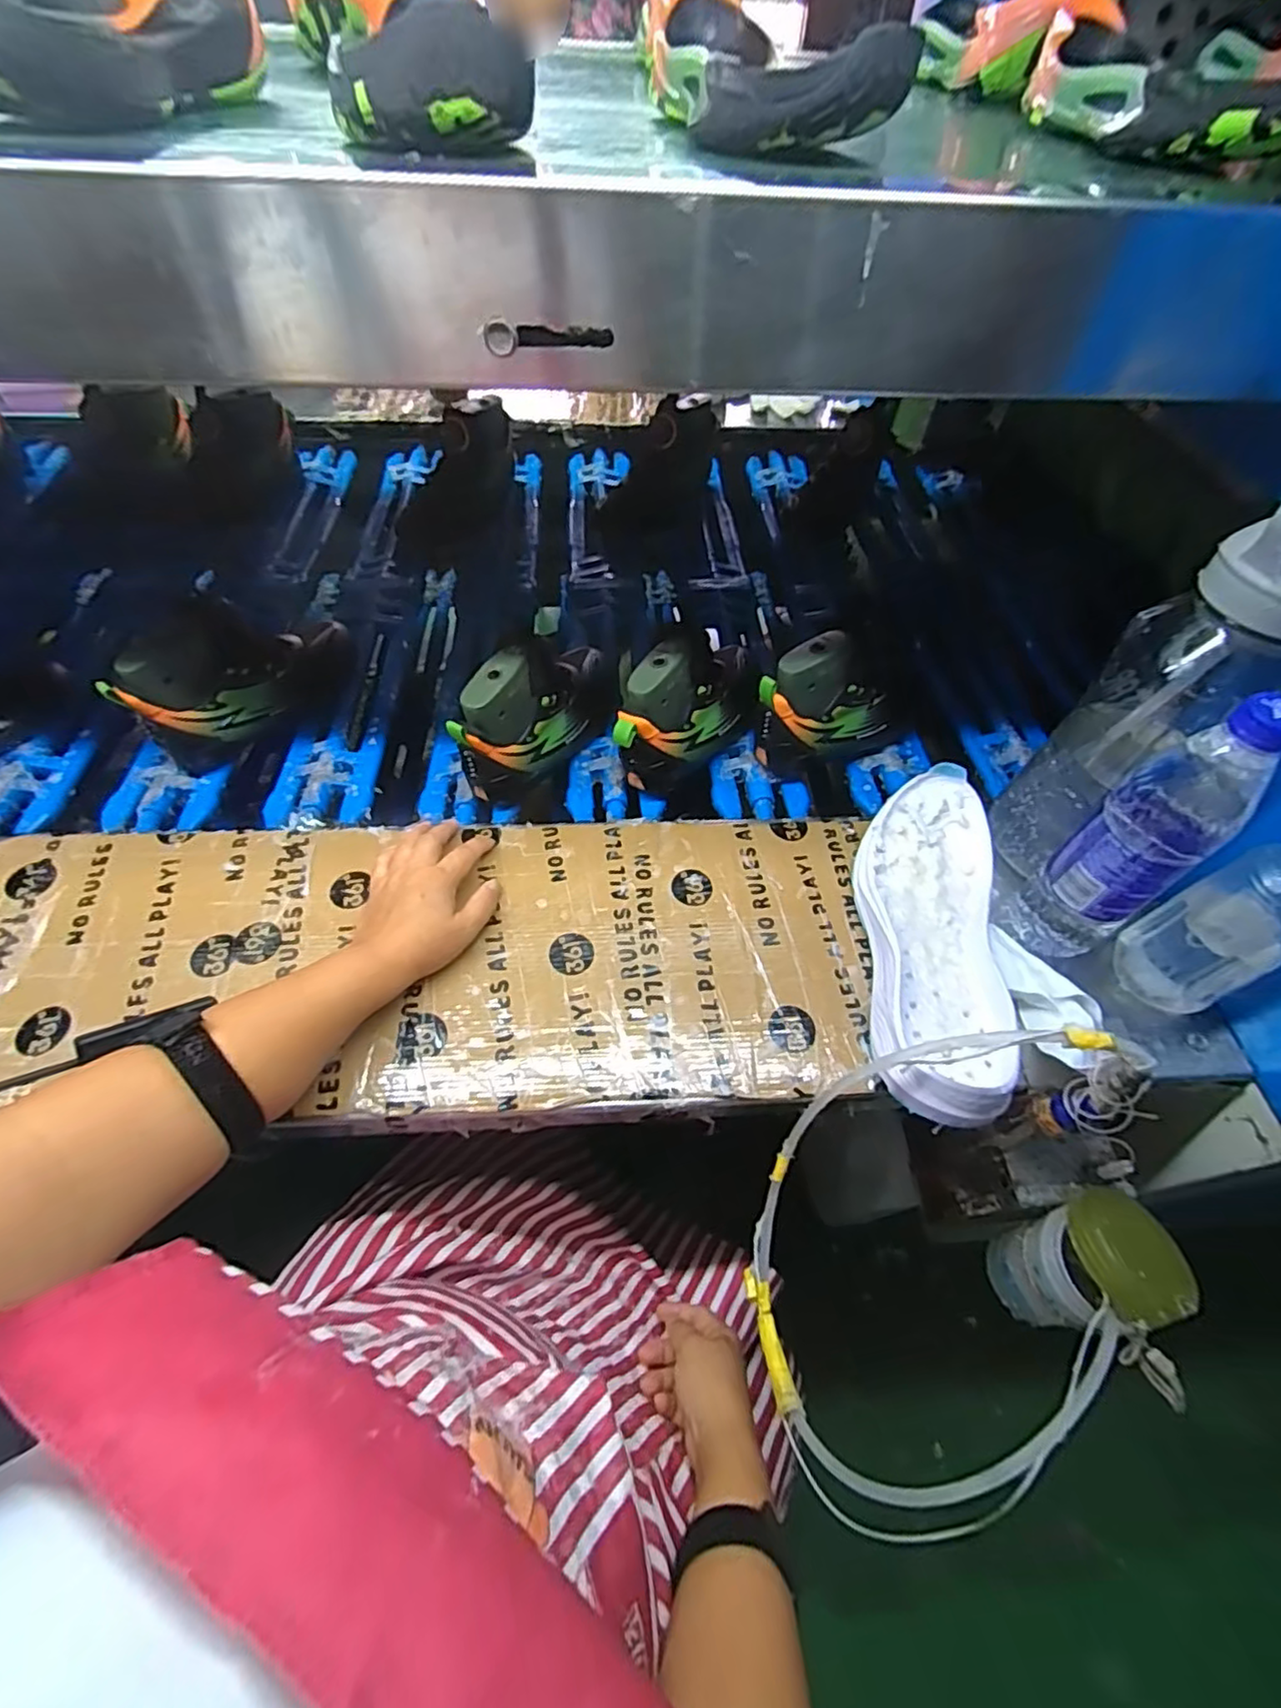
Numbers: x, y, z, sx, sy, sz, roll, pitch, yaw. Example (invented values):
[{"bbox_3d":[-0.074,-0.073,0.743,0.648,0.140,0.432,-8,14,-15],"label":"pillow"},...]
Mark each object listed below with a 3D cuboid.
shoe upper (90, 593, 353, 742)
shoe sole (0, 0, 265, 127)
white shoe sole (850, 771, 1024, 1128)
[{"bbox_3d":[-0.375,-0.188,0.626,0.070,0.130,0.228,25,58,14],"label":"shoe upper"},{"bbox_3d":[-0.285,-0.447,0.352,0.080,0.053,0.239,3,55,-1],"label":"shoe sole"},{"bbox_3d":[0.213,0.049,0.471,0.103,0.077,0.278,11,55,5],"label":"white shoe sole"}]

